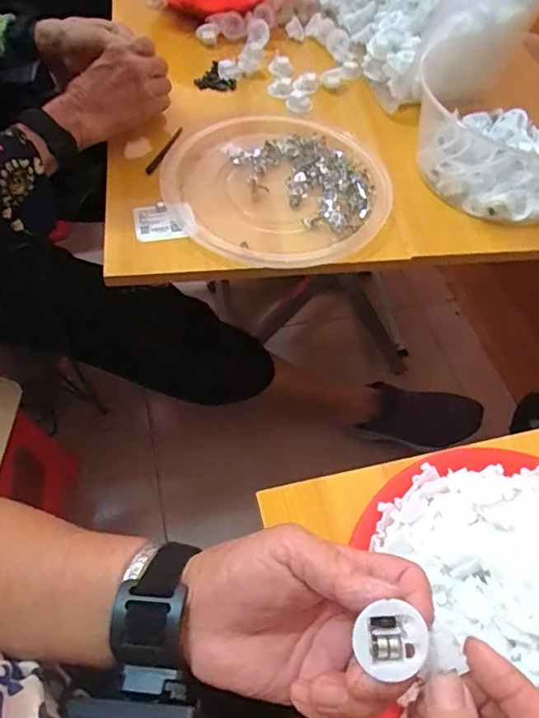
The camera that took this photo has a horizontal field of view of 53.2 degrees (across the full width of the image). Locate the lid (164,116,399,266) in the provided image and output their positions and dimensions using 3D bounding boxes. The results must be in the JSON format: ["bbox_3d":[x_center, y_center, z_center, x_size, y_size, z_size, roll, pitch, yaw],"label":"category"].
[{"bbox_3d":[0.014,-0.188,0.569,0.234,0.015,0.224,2,57,-3],"label":"lid"}]

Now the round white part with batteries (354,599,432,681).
[{"bbox_3d":[0.055,0.124,0.240,0.029,0.013,0.027,8,83,2],"label":"round white part with batteries"}]

